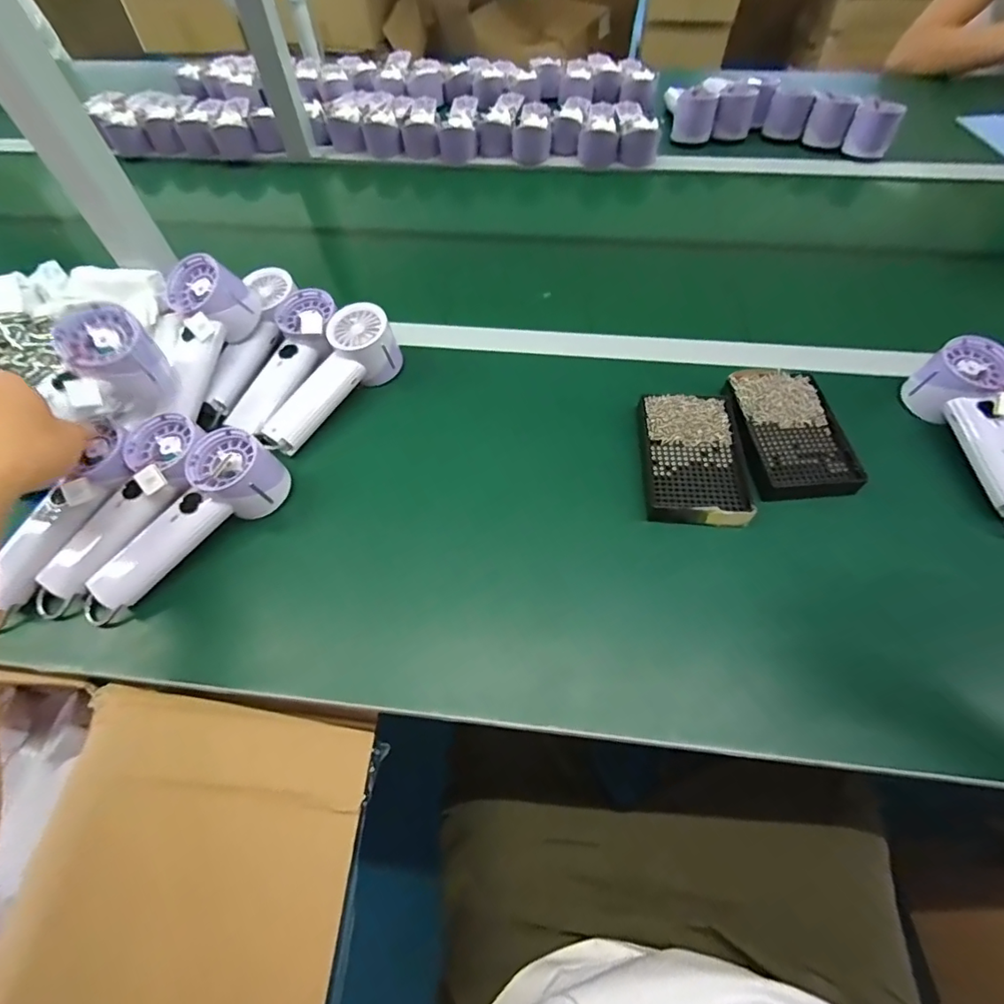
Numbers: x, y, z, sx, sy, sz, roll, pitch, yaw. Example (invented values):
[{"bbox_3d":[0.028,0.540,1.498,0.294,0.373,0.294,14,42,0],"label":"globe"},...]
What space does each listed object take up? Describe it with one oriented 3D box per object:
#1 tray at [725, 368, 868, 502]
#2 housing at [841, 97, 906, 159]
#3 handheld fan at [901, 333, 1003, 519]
[{"bbox_3d":[0.279,-0.071,0.484,0.094,0.019,0.147,-6,59,-2],"label":"tray"},{"bbox_3d":[0.587,-0.591,0.785,0.066,0.053,0.066,22,62,14],"label":"housing"},{"bbox_3d":[0.455,-0.064,0.453,0.067,0.053,0.188,-6,59,-2],"label":"handheld fan"}]

